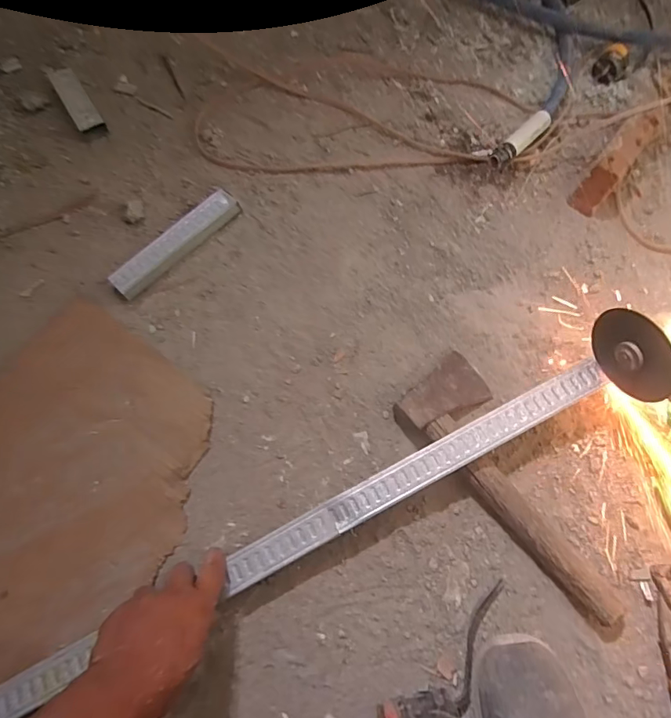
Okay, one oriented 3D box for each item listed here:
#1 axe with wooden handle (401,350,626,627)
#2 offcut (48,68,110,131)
[{"bbox_3d":[0.211,0.135,0.509,0.113,0.042,0.320,-39,79,-12],"label":"axe with wooden handle"},{"bbox_3d":[-0.365,-0.366,0.635,0.033,0.014,0.124,-32,82,-14],"label":"offcut"}]

